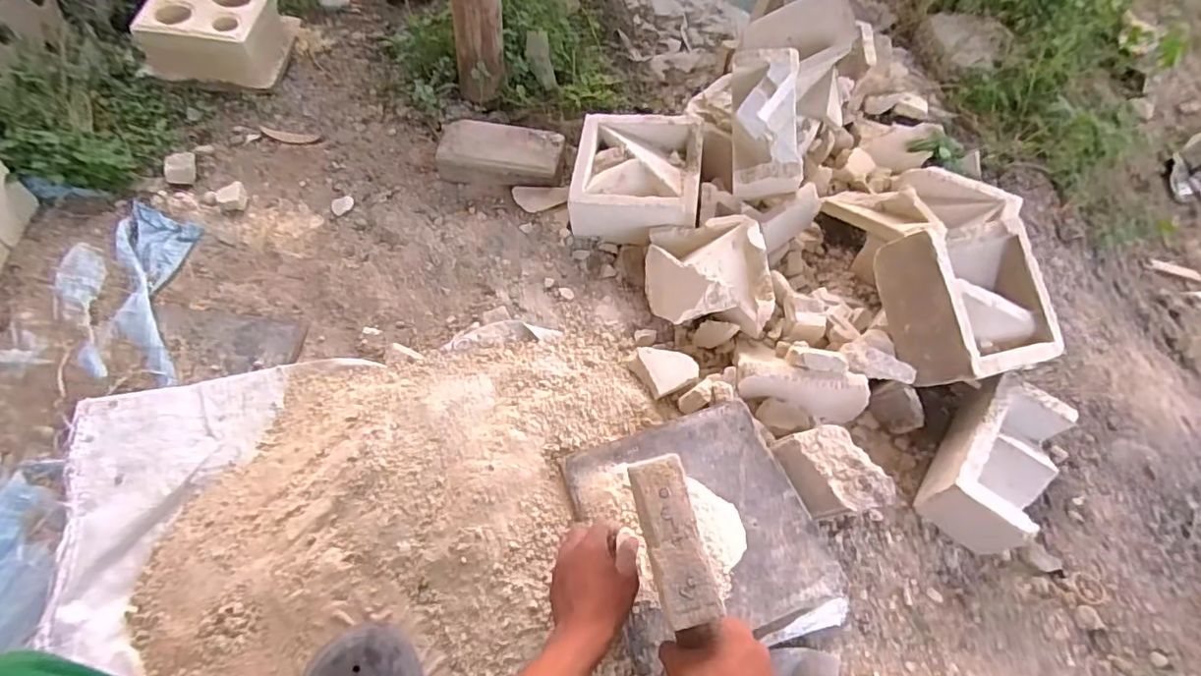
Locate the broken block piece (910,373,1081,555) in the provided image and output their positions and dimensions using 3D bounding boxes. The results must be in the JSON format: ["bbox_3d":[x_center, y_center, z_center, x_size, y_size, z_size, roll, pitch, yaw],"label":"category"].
[{"bbox_3d":[0.509,0.159,0.738,0.106,0.094,0.207,35,62,16],"label":"broken block piece"}]

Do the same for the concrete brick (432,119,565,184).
[{"bbox_3d":[-0.174,-0.317,1.014,0.217,0.063,0.106,10,58,2],"label":"concrete brick"}]

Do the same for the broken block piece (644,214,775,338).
[{"bbox_3d":[0.159,-0.099,0.851,0.179,0.077,0.172,7,58,0],"label":"broken block piece"}]

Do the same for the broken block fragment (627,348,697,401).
[{"bbox_3d":[0.084,0.048,0.778,0.093,0.028,0.058,11,58,3],"label":"broken block fragment"}]

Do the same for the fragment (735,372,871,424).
[{"bbox_3d":[0.275,0.078,0.778,0.171,0.073,0.045,1,58,-4],"label":"fragment"}]

